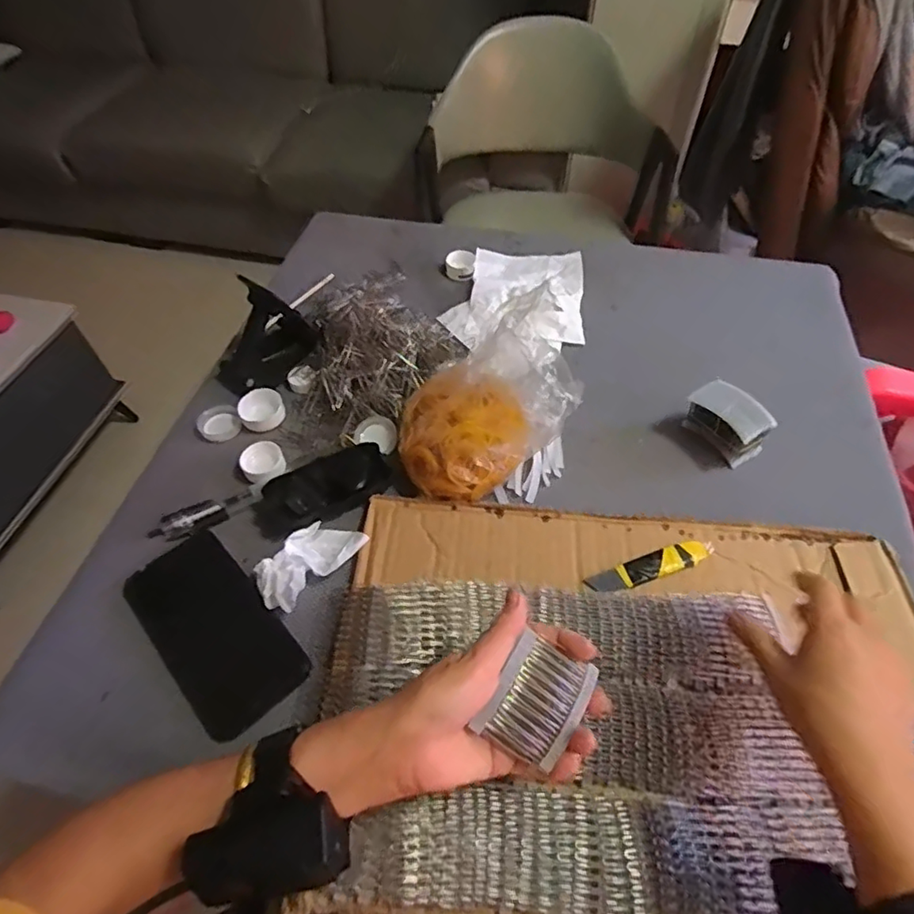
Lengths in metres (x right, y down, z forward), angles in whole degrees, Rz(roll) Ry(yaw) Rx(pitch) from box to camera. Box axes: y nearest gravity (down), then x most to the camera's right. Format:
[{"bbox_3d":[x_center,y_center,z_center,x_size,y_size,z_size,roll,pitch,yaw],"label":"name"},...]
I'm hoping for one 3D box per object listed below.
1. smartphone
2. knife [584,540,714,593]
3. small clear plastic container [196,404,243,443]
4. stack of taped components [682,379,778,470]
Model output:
[{"bbox_3d":[-0.192,0.136,0.454,0.082,0.014,0.165,-36,61,-23],"label":"smartphone"},{"bbox_3d":[0.158,0.088,0.464,0.106,0.005,0.023,-14,54,-9],"label":"knife"},{"bbox_3d":[-0.240,-0.034,0.579,0.039,0.015,0.046,-25,57,-17],"label":"small clear plastic container"},{"bbox_3d":[0.253,-0.031,0.540,0.044,0.055,0.071,-31,59,-20],"label":"stack of taped components"}]

